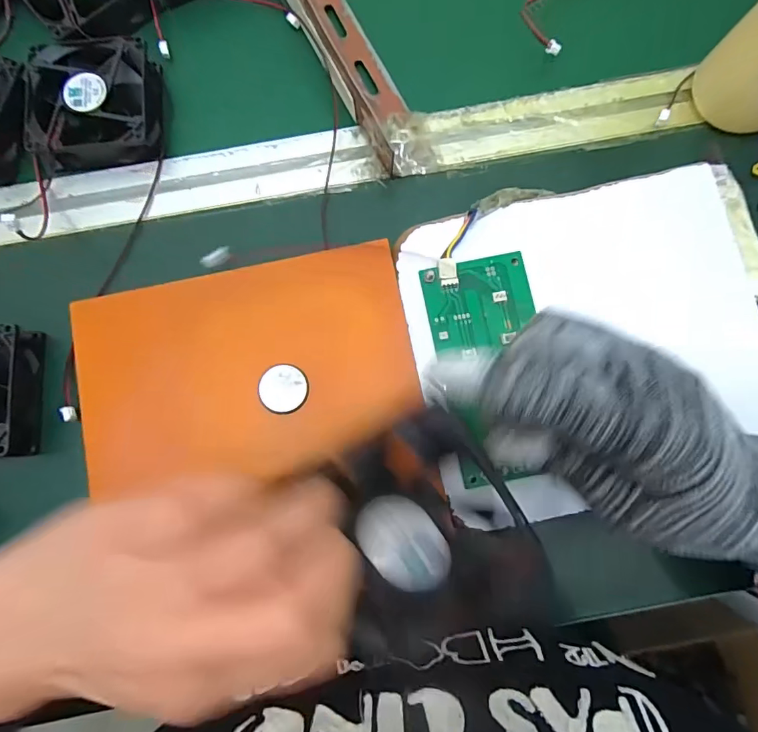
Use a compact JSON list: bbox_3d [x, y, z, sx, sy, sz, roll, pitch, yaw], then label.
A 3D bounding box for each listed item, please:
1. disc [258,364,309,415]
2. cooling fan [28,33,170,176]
[{"bbox_3d":[-0.056,0.014,0.268,0.028,0.005,0.029,0,80,3],"label":"disc"},{"bbox_3d":[-0.195,-0.181,0.311,0.080,0.023,0.084,-7,80,1],"label":"cooling fan"}]

